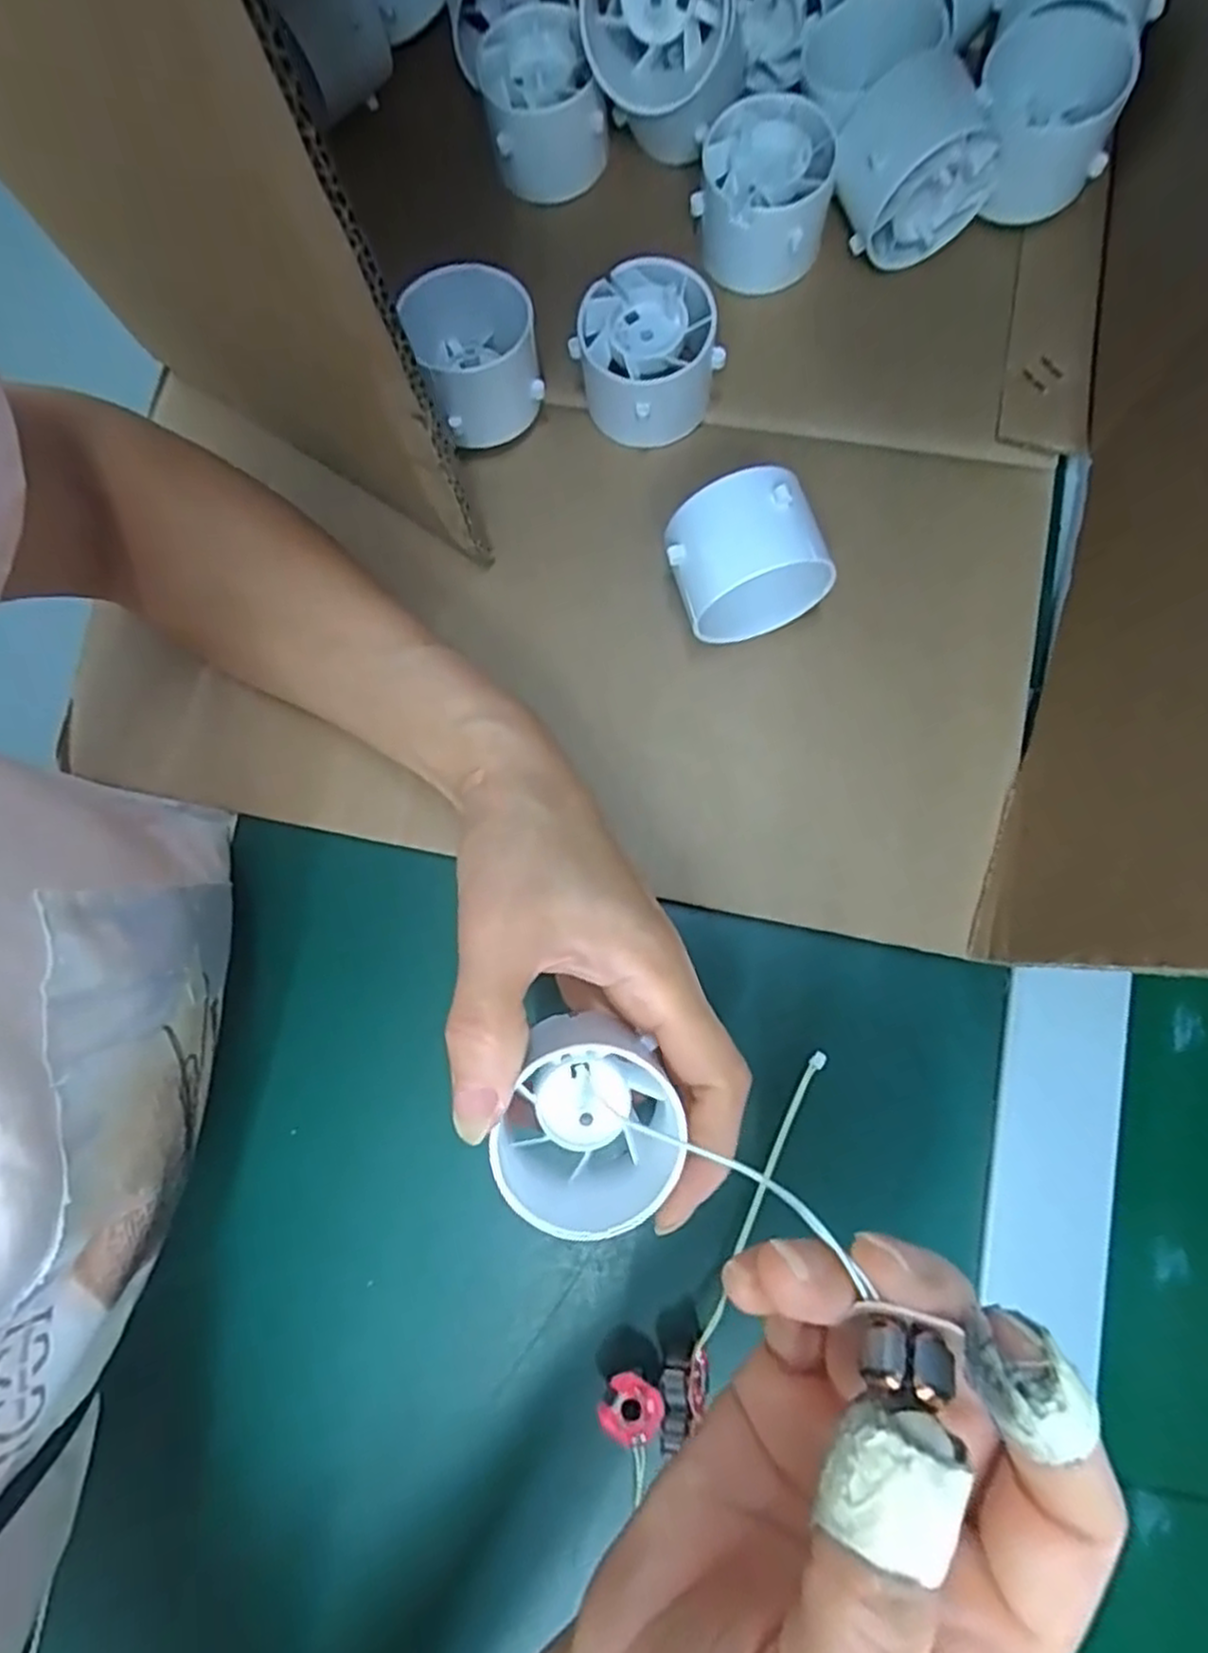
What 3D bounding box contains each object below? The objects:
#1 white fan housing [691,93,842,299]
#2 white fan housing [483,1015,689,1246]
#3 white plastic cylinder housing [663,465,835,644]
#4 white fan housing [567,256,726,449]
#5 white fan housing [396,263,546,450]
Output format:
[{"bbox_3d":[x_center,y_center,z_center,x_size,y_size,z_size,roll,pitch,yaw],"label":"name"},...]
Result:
[{"bbox_3d":[0.059,-0.235,0.275,0.047,0.037,0.045,0,80,0],"label":"white fan housing"},{"bbox_3d":[-0.002,0.081,0.205,0.047,0.034,0.051,0,80,0],"label":"white fan housing"},{"bbox_3d":[0.046,-0.088,0.249,0.048,0.053,0.036,-18,80,0],"label":"white plastic cylinder housing"},{"bbox_3d":[0.017,-0.171,0.271,0.043,0.041,0.045,0,80,3],"label":"white fan housing"},{"bbox_3d":[-0.047,-0.173,0.271,0.043,0.032,0.046,-20,80,-1],"label":"white fan housing"}]

